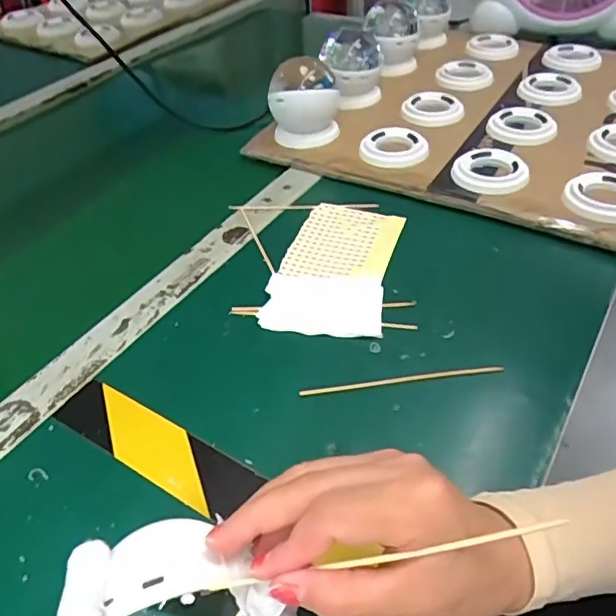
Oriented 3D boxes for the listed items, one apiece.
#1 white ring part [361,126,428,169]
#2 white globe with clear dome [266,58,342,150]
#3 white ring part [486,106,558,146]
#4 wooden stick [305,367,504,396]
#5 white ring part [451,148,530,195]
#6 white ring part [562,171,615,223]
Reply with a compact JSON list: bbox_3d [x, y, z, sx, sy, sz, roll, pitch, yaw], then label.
[{"bbox_3d":[0.092,-0.172,0.597,0.070,0.018,0.070,1,44,8],"label":"white ring part"},{"bbox_3d":[-0.002,-0.232,0.629,0.074,0.078,0.077,4,44,12],"label":"white globe with clear dome"},{"bbox_3d":[0.231,-0.199,0.613,0.069,0.015,0.067,-4,43,4],"label":"white ring part"},{"bbox_3d":[0.065,0.049,0.389,0.139,0.004,0.006,-8,43,-1],"label":"wooden stick"},{"bbox_3d":[0.176,-0.135,0.549,0.067,0.014,0.076,-8,43,0],"label":"white ring part"},{"bbox_3d":[0.269,-0.100,0.504,0.068,0.015,0.067,-4,43,4],"label":"white ring part"}]

